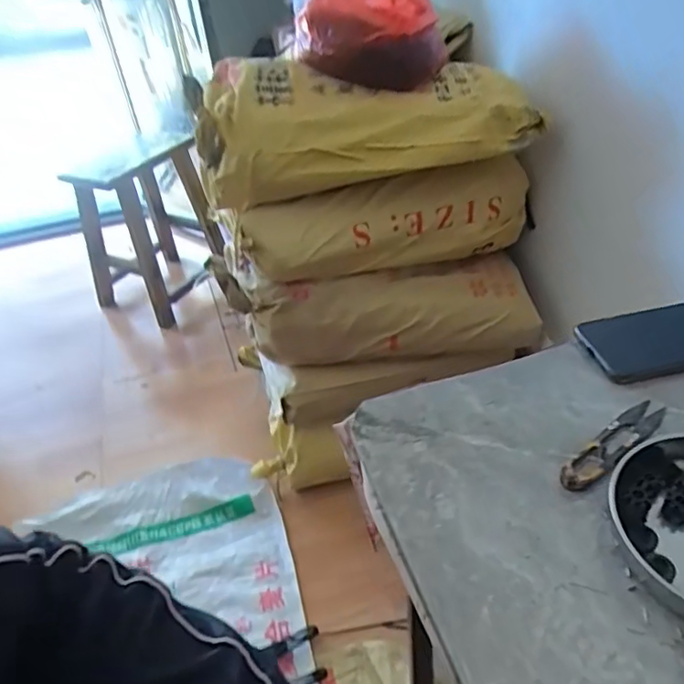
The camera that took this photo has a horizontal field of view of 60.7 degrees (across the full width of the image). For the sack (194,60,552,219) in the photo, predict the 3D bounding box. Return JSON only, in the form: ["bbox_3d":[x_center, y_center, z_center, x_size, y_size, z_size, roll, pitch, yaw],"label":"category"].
[{"bbox_3d":[0.021,-0.475,1.212,0.645,0.171,0.395,-13,40,-7],"label":"sack"}]

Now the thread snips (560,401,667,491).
[{"bbox_3d":[0.208,0.074,0.442,0.117,0.012,0.025,-32,45,-27],"label":"thread snips"}]

